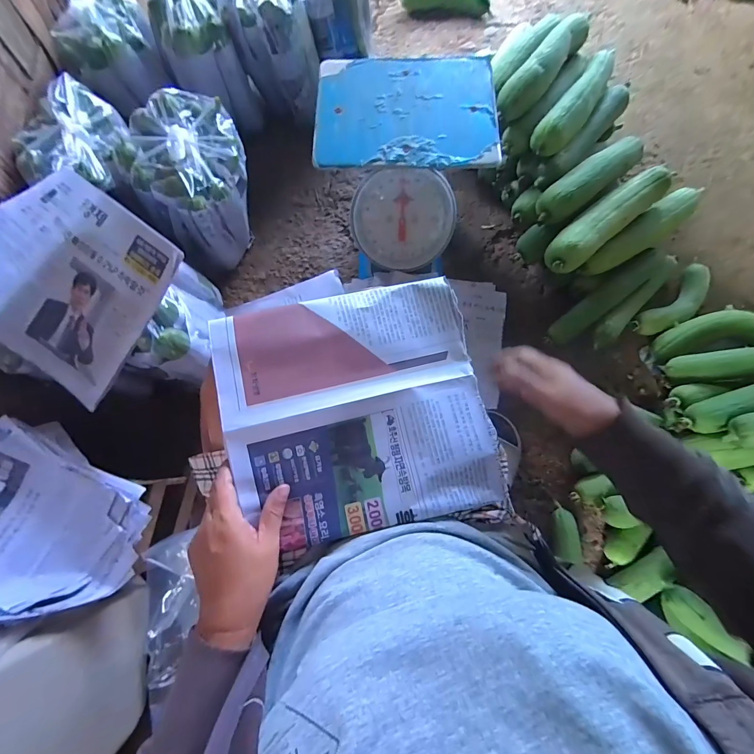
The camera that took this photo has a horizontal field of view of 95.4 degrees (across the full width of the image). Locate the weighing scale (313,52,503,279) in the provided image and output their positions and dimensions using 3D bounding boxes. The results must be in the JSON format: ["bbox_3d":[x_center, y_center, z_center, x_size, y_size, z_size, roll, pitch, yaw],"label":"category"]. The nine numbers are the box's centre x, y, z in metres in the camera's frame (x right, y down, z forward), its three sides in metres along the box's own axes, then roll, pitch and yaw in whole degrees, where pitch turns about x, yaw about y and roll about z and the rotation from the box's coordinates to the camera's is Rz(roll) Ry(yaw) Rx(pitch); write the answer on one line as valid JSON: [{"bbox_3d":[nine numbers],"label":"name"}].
[{"bbox_3d":[0.045,-0.398,0.698,0.290,0.277,0.259,1,74,-1],"label":"weighing scale"}]

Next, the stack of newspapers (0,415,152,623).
[{"bbox_3d":[-0.516,0.186,0.477,0.345,0.085,0.236,6,74,0],"label":"stack of newspapers"}]

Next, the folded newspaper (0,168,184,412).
[{"bbox_3d":[-0.495,-0.172,0.519,0.375,0.085,0.258,38,77,9],"label":"folded newspaper"}]

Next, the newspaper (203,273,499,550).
[{"bbox_3d":[-0.019,0.030,0.366,0.267,0.030,0.250,-13,75,-5],"label":"newspaper"}]

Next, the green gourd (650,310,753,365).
[{"bbox_3d":[0.660,-0.081,0.677,0.190,0.056,0.077,-12,72,31],"label":"green gourd"}]

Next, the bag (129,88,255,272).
[{"bbox_3d":[-0.365,-0.394,0.719,0.208,0.219,0.238,-23,76,-8],"label":"bag"}]

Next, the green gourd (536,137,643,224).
[{"bbox_3d":[0.417,-0.389,0.666,0.252,0.052,0.067,-38,79,-11],"label":"green gourd"}]

